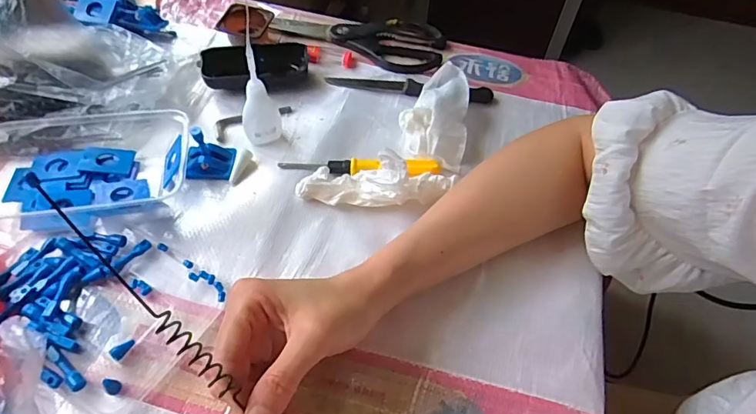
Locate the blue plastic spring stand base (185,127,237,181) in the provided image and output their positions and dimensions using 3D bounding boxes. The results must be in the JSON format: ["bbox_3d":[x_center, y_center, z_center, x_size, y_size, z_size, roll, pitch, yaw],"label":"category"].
[{"bbox_3d":[-0.149,-0.046,0.428,0.038,0.033,0.031,4,52,-2],"label":"blue plastic spring stand base"}]

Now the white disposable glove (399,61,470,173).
[{"bbox_3d":[0.056,-0.091,0.476,0.061,0.036,0.121,8,52,1],"label":"white disposable glove"}]

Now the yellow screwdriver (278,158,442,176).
[{"bbox_3d":[-0.016,-0.036,0.438,0.143,0.017,0.017,3,52,-3],"label":"yellow screwdriver"}]

